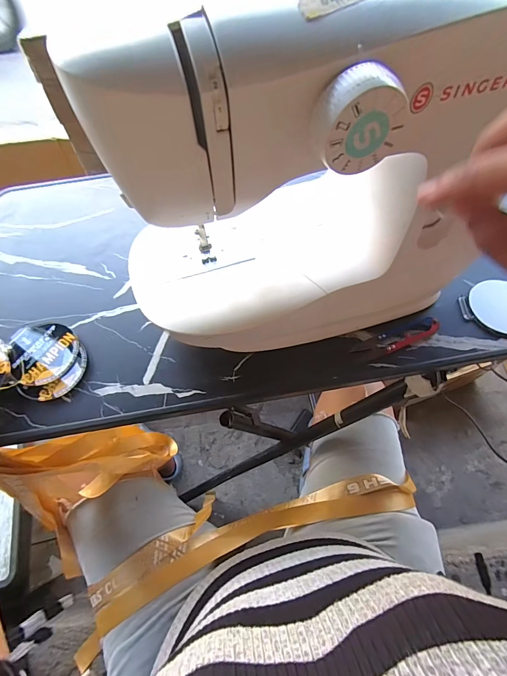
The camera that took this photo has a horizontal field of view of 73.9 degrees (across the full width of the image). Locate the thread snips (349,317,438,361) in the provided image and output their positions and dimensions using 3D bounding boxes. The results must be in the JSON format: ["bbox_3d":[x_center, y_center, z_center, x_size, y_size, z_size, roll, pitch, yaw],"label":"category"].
[{"bbox_3d":[0.158,0.000,0.372,0.099,0.014,0.024,-21,68,-11],"label":"thread snips"}]

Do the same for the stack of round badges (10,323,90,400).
[{"bbox_3d":[-0.226,0.020,0.373,0.070,0.010,0.099,-24,69,-12],"label":"stack of round badges"}]

